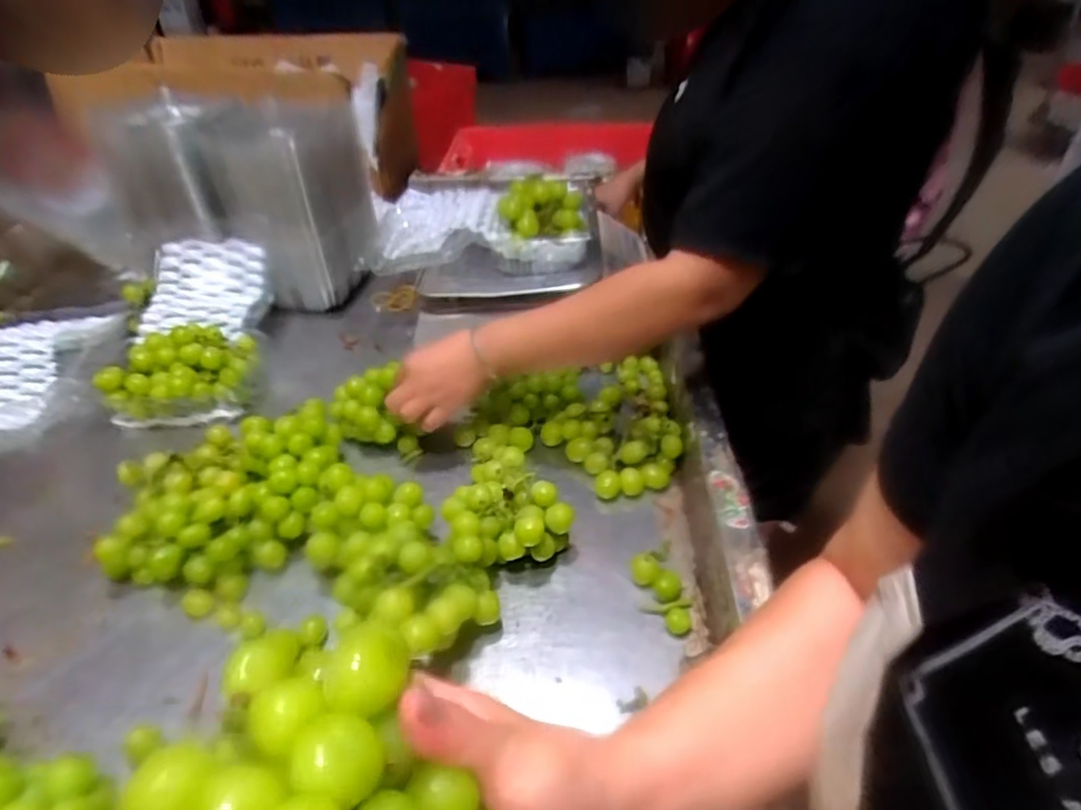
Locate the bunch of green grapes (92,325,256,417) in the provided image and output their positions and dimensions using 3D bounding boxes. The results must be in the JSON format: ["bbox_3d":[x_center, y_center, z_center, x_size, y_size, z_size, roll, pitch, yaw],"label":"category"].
[{"bbox_3d":[-0.426,-0.043,0.748,0.160,0.080,0.101,-4,37,-2],"label":"bunch of green grapes"}]

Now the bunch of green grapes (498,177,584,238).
[{"bbox_3d":[-0.001,-0.259,0.822,0.097,0.054,0.079,-17,40,-18],"label":"bunch of green grapes"}]

